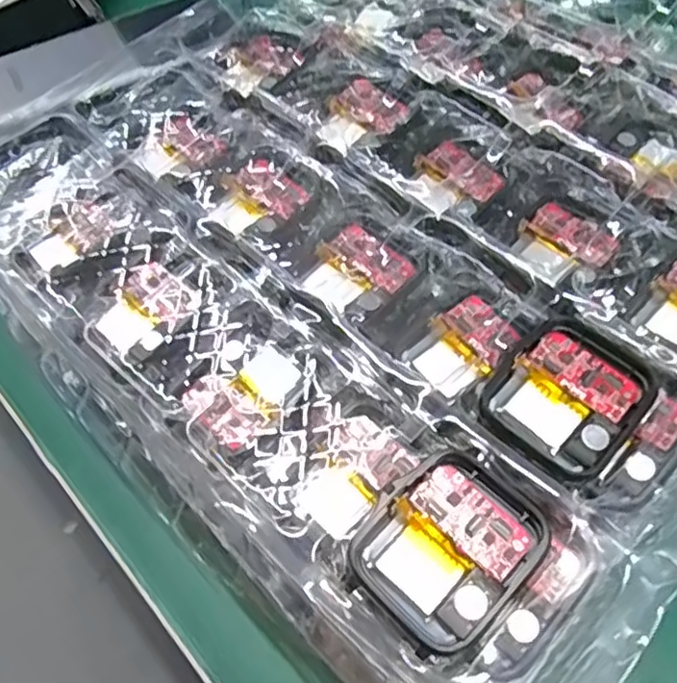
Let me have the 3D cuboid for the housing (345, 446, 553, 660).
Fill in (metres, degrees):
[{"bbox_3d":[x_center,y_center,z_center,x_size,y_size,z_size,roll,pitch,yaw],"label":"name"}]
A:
[{"bbox_3d":[0.027,0.050,0.161,0.037,0.006,0.044,38,68,25],"label":"housing"}]

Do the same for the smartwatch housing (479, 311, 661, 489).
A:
[{"bbox_3d":[0.066,0.016,0.183,0.037,0.010,0.045,39,67,24],"label":"smartwatch housing"}]

